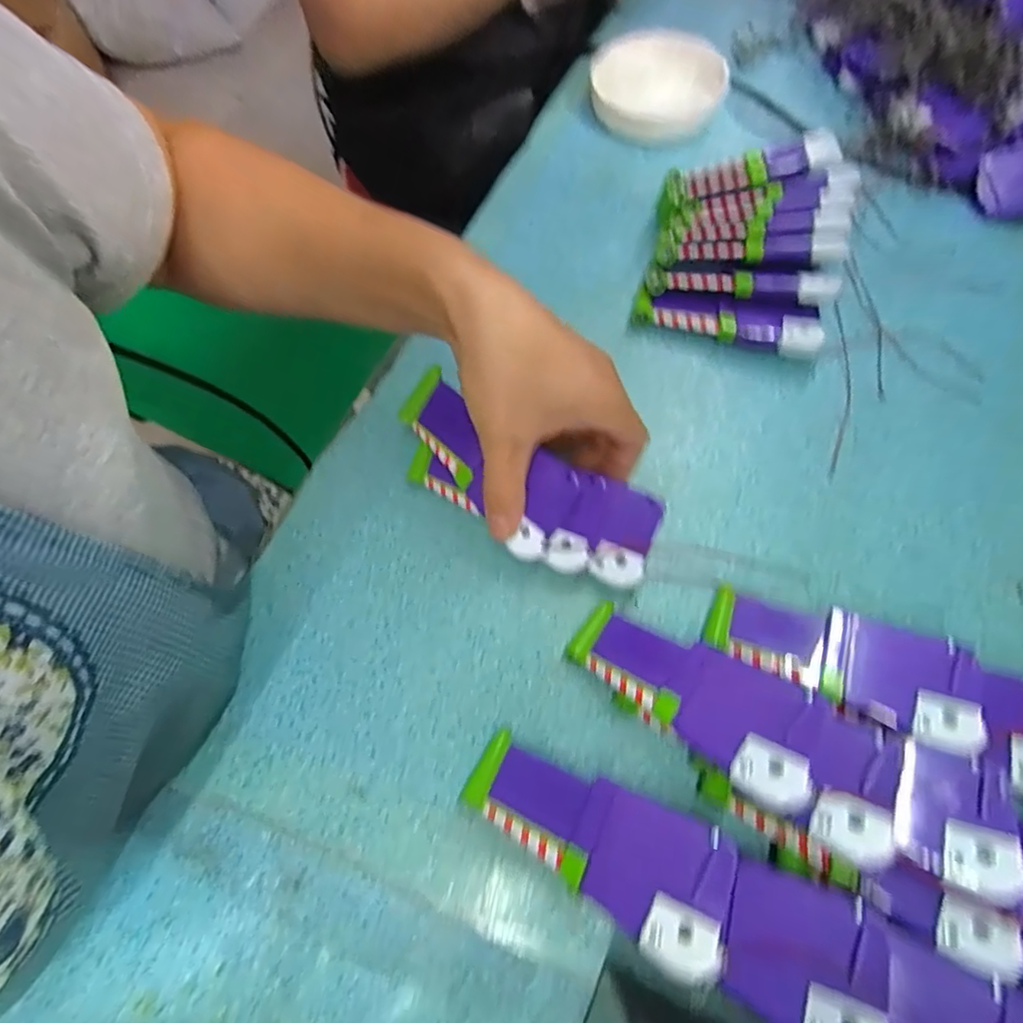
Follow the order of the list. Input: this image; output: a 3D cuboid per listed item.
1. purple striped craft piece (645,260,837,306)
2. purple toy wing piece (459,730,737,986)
[{"bbox_3d":[0.148,-0.150,0.372,0.116,0.015,0.024,13,66,7],"label":"purple striped craft piece"},{"bbox_3d":[0.034,0.141,0.251,0.119,0.007,0.051,17,65,31],"label":"purple toy wing piece"}]

